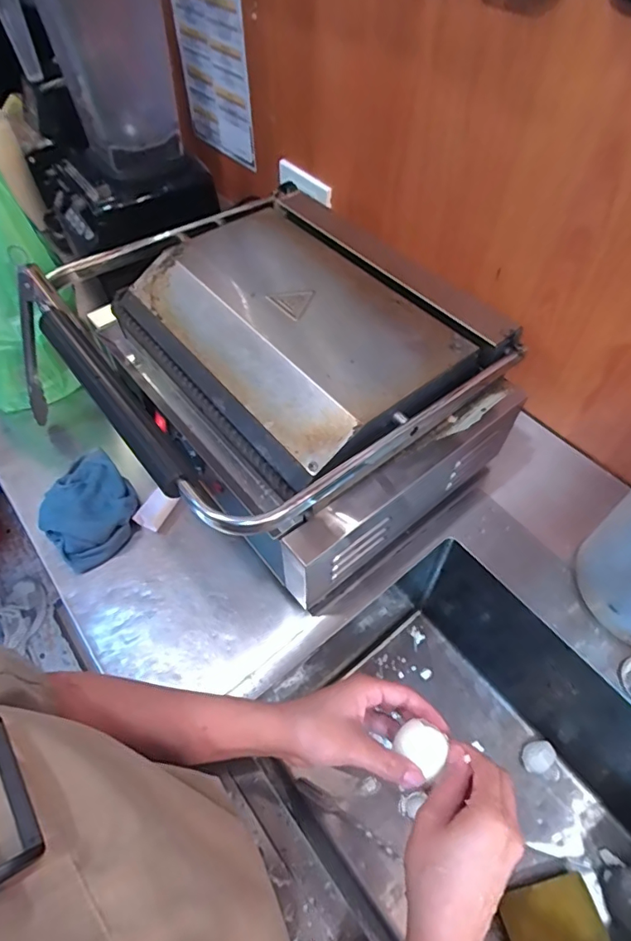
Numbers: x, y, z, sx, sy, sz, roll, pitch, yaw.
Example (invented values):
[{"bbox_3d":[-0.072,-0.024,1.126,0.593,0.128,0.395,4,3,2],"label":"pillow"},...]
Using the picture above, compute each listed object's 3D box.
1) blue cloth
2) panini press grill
[{"bbox_3d":[-0.265,0.036,0.563,0.102,0.040,0.135,-37,63,-24],"label":"blue cloth"},{"bbox_3d":[-0.058,-0.096,0.564,0.376,0.196,0.430,-34,62,-22],"label":"panini press grill"}]

